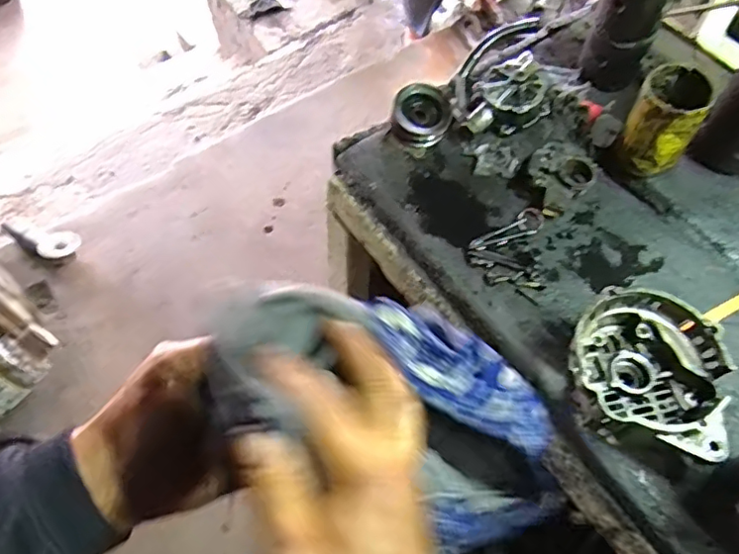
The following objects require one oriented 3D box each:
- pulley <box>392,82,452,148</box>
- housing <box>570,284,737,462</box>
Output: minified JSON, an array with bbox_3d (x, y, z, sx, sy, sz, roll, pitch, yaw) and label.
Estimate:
[{"bbox_3d":[0.068,-0.210,0.735,0.075,0.031,0.078,0,89,-14],"label":"pulley"},{"bbox_3d":[0.265,0.091,0.556,0.141,0.077,0.138,16,62,9],"label":"housing"}]

